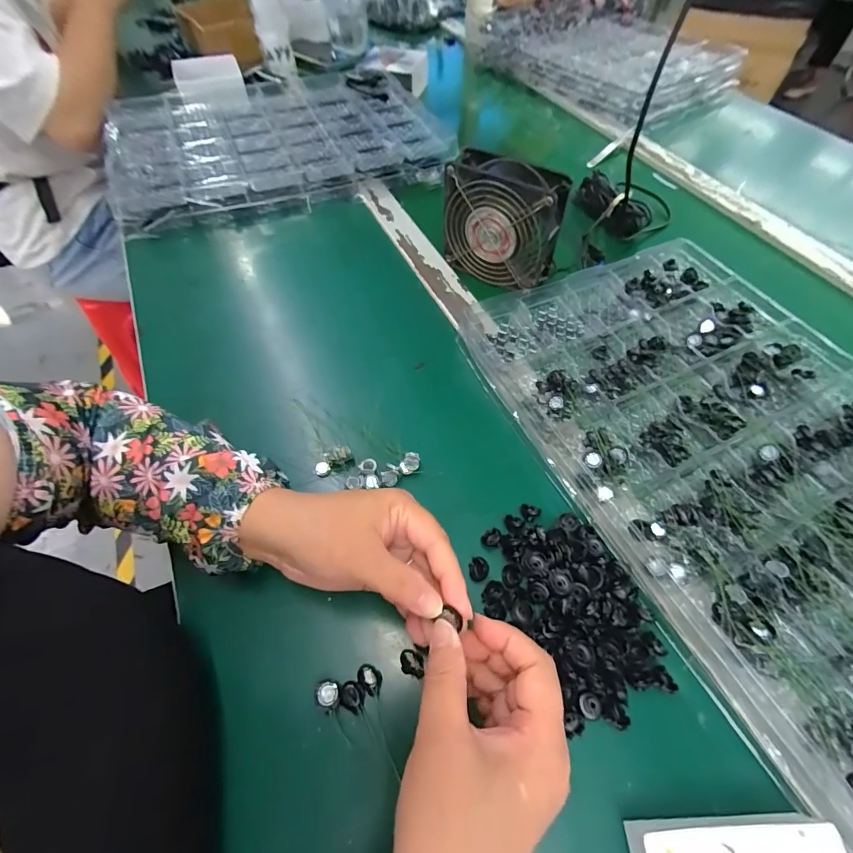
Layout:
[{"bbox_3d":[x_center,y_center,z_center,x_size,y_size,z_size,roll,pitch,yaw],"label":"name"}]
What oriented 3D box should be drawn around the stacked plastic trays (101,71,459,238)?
[{"bbox_3d":[-0.229,-0.444,0.634,0.455,0.044,0.362,-19,58,-12],"label":"stacked plastic trays"}]

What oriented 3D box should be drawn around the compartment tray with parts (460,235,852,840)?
[{"bbox_3d":[0.261,0.009,0.340,0.291,0.024,0.440,-23,59,-15],"label":"compartment tray with parts"}]

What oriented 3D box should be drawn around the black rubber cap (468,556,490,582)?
[{"bbox_3d":[0.037,0.101,0.292,0.015,0.009,0.015,0,56,0],"label":"black rubber cap"}]

